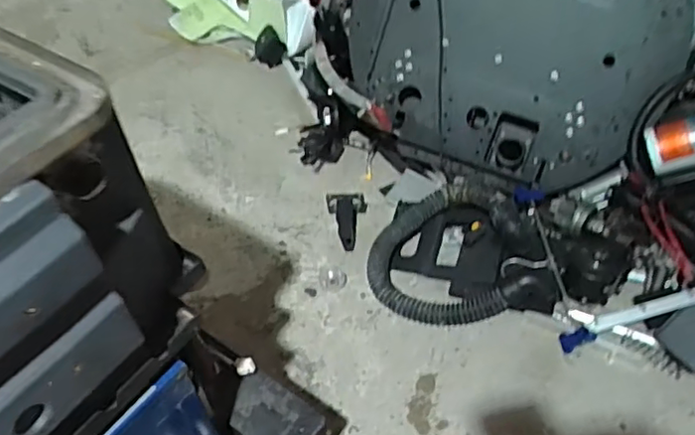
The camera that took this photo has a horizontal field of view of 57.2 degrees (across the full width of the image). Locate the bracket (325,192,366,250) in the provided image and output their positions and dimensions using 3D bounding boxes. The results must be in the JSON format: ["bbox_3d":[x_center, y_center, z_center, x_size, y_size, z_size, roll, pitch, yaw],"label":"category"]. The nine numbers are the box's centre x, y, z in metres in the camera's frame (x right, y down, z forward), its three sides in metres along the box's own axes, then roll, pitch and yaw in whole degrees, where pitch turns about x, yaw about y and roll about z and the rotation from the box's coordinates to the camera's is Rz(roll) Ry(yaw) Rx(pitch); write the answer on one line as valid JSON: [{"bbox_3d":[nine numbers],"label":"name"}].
[{"bbox_3d":[0.003,0.002,1.095,0.072,0.073,0.093,-7,48,-1],"label":"bracket"}]

